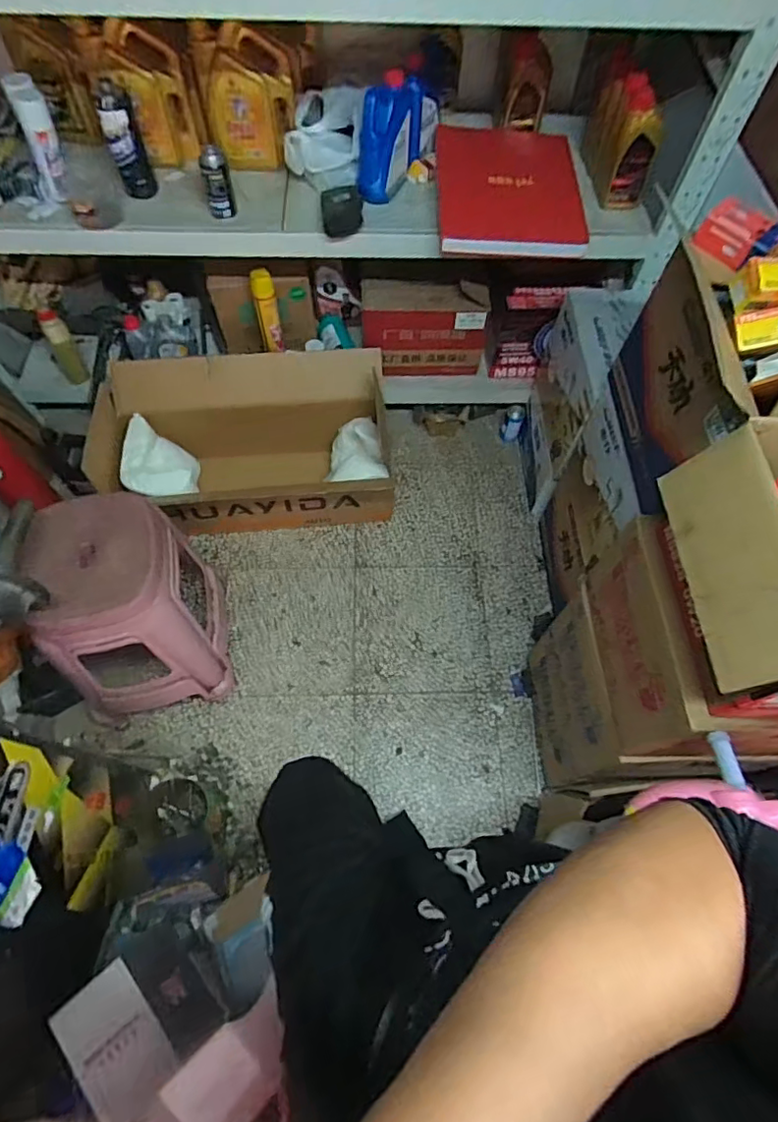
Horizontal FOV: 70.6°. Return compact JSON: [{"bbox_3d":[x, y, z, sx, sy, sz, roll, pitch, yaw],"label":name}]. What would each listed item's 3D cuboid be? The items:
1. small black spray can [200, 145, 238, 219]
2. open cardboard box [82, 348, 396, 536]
[{"bbox_3d":[-0.402,-0.886,1.286,0.063,0.129,0.068,1,64,-1],"label":"small black spray can"},{"bbox_3d":[-0.411,-0.336,1.669,0.822,0.357,0.518,-4,64,-4],"label":"open cardboard box"}]

